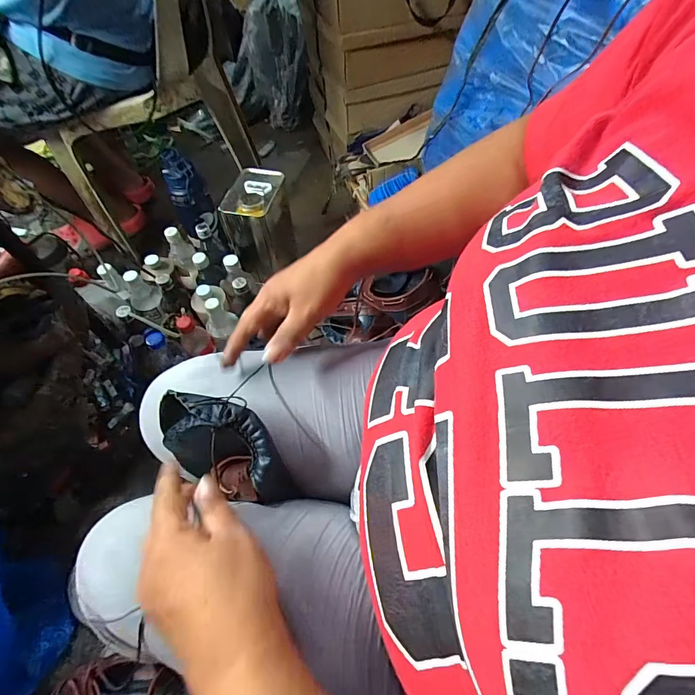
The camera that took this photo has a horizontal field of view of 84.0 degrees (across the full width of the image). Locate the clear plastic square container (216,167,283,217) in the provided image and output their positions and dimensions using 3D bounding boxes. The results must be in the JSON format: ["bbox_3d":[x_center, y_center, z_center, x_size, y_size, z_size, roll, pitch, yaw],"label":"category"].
[{"bbox_3d":[-0.216,-0.357,0.885,0.100,0.021,0.149,12,60,8],"label":"clear plastic square container"}]

